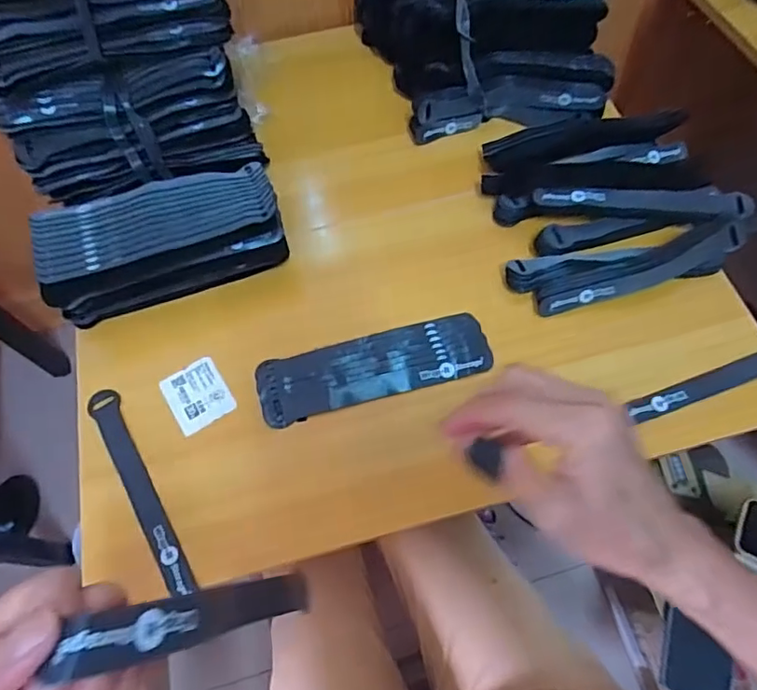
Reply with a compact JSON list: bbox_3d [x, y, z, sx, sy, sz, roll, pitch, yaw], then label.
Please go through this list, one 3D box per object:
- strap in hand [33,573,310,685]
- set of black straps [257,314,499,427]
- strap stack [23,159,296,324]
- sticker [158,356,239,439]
[{"bbox_3d":[-0.075,0.126,0.254,0.025,0.176,0.021,-29,67,3],"label":"strap in hand"},{"bbox_3d":[-0.003,0.018,0.476,0.199,0.015,0.063,-15,66,-5],"label":"set of black straps"},{"bbox_3d":[-0.190,-0.096,0.488,0.201,0.068,0.086,-20,66,-7],"label":"strap stack"},{"bbox_3d":[-0.156,0.043,0.471,0.050,0.005,0.057,-31,68,-12],"label":"sticker"}]

